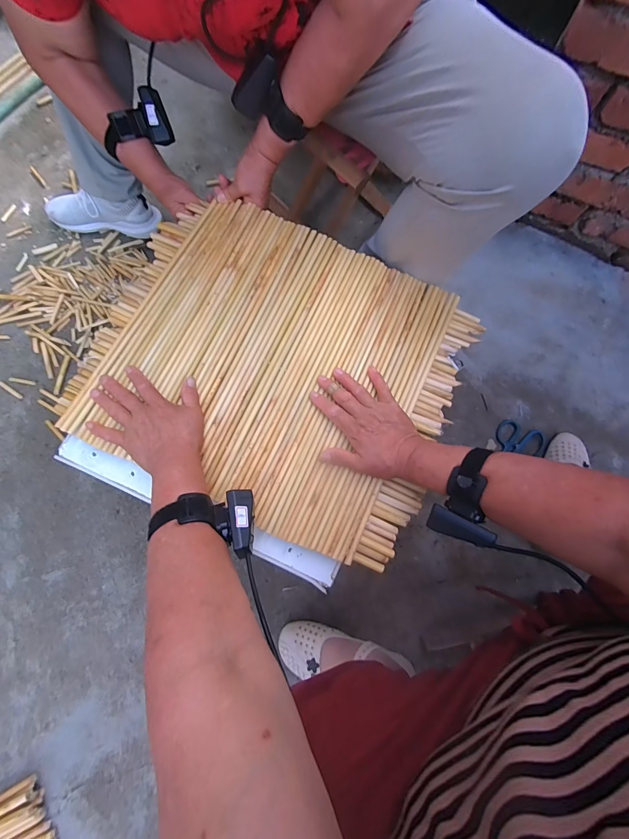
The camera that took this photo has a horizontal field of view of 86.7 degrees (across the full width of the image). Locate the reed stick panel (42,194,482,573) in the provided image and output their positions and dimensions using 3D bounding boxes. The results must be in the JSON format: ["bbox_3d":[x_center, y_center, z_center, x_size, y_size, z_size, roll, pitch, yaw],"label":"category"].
[{"bbox_3d":[-0.056,-0.088,0.485,0.511,0.019,0.447,20,77,3],"label":"reed stick panel"}]

